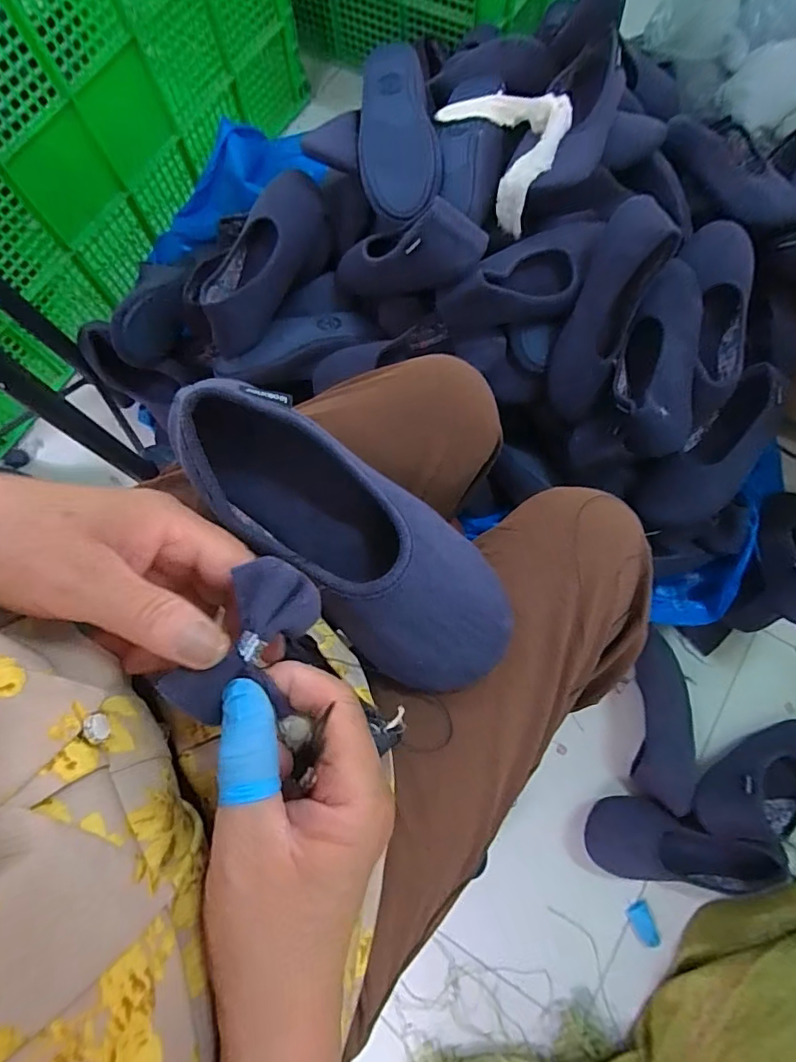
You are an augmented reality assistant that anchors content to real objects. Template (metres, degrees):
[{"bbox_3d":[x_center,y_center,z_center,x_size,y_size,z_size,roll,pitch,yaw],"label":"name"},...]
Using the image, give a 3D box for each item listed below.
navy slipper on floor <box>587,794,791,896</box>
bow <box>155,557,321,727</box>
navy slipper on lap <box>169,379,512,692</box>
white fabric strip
[{"bbox_3d":[0.371,0.416,0.676,0.227,0.071,0.100,4,75,3],"label":"navy slipper on floor"},{"bbox_3d":[-0.059,0.049,0.212,0.047,0.022,0.070,33,73,10],"label":"bow"},{"bbox_3d":[-0.036,-0.003,0.311,0.255,0.077,0.093,41,70,6],"label":"navy slipper on lap"},{"bbox_3d":[0.135,-0.488,0.640,0.097,0.099,0.179,-29,76,-6],"label":"white fabric strip"}]

